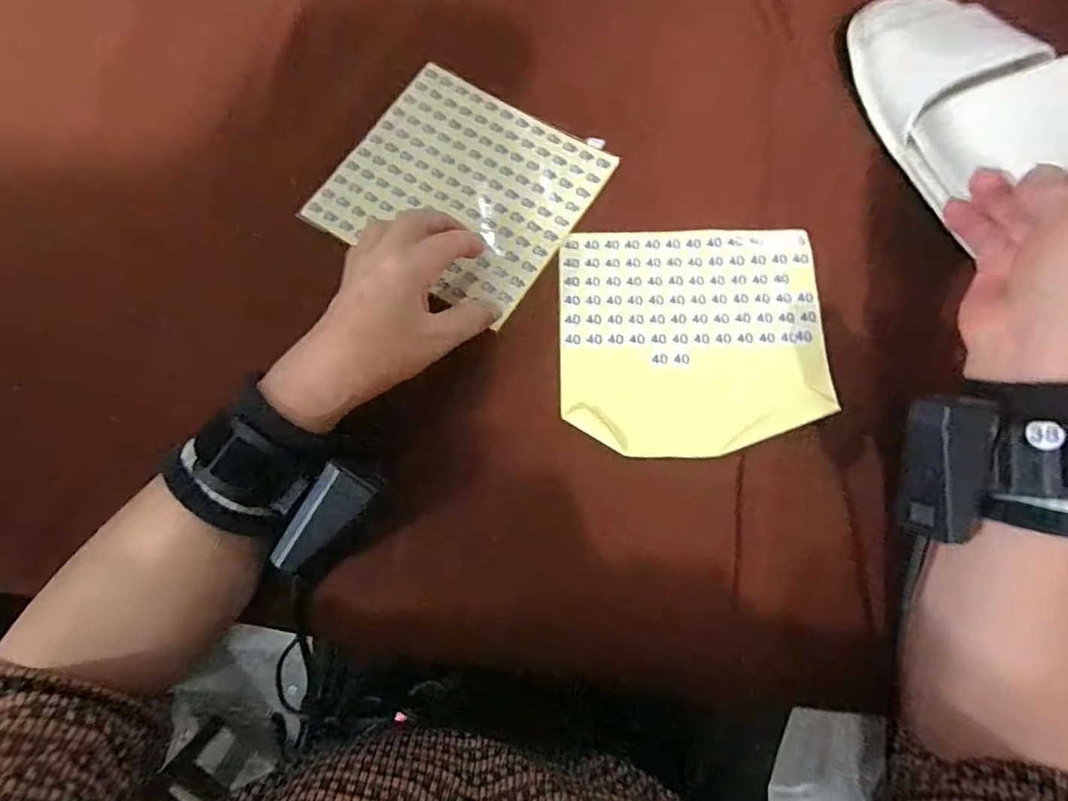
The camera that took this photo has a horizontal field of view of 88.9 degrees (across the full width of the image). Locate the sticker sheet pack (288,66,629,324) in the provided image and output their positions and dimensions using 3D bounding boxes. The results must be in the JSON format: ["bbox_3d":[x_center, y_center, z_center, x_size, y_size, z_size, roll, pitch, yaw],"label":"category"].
[{"bbox_3d":[-0.050,-0.152,0.387,0.166,0.007,0.156,33,77,9],"label":"sticker sheet pack"}]

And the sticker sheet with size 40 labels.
[{"bbox_3d":[0.102,-0.043,0.351,0.163,0.011,0.154,0,74,0],"label":"sticker sheet with size 40 labels"}]

